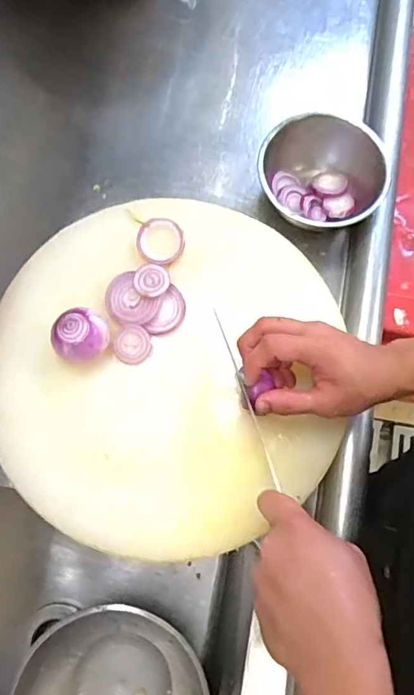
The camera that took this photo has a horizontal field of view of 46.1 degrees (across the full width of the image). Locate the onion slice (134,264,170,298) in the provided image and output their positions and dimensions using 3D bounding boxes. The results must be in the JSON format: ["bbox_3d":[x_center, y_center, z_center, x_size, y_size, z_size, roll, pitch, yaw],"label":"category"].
[{"bbox_3d":[-0.055,-0.067,0.488,0.034,0.007,0.032,0,74,-1],"label":"onion slice"}]

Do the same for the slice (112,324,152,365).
[{"bbox_3d":[-0.076,-0.003,0.492,0.040,0.008,0.040,0,94,-6],"label":"slice"}]

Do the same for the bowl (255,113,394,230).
[{"bbox_3d":[0.136,-0.201,0.592,0.143,0.072,0.145,33,77,8],"label":"bowl"}]

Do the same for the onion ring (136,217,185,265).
[{"bbox_3d":[-0.049,-0.112,0.511,0.050,0.011,0.050,0,74,-1],"label":"onion ring"}]

